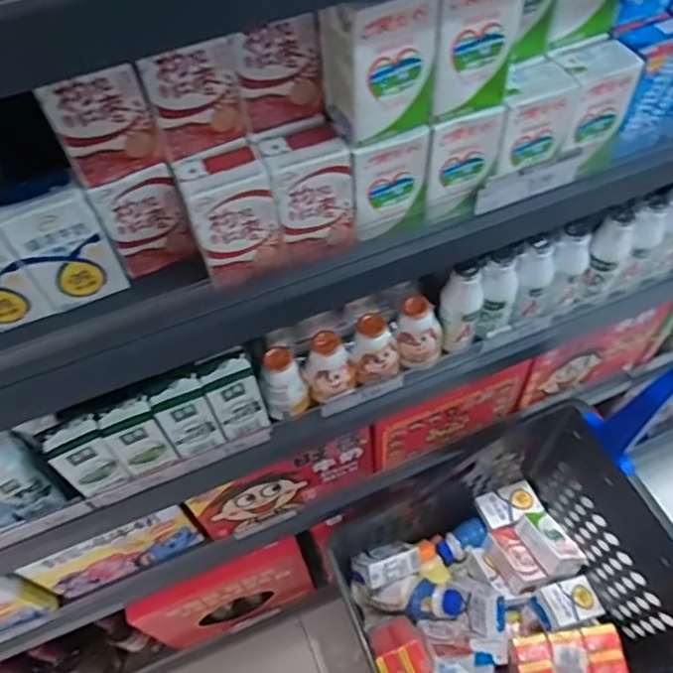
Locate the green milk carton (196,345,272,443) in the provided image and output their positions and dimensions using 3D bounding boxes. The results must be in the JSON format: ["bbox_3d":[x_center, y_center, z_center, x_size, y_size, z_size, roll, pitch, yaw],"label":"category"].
[{"bbox_3d":[-0.114,0.067,0.691,0.056,0.109,0.044,-24,59,-12],"label":"green milk carton"}]

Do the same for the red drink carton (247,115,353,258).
[{"bbox_3d":[-0.025,-0.123,0.515,0.064,0.099,0.059,-20,58,-10],"label":"red drink carton"}]

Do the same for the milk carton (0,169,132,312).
[{"bbox_3d":[-0.221,-0.076,0.498,0.063,0.111,0.036,-25,59,-13],"label":"milk carton"}]

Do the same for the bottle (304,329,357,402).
[{"bbox_3d":[-0.008,0.037,0.725,0.056,0.081,0.050,-8,57,-2],"label":"bottle"}]

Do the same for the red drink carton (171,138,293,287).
[{"bbox_3d":[-0.085,-0.102,0.503,0.068,0.097,0.052,-20,58,-9],"label":"red drink carton"}]

